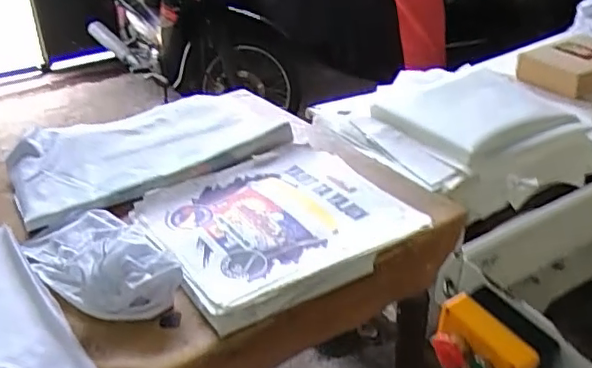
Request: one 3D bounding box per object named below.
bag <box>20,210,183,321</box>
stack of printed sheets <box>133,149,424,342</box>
[{"bbox_3d":[-0.320,0.112,0.963,0.173,0.060,0.318,-24,41,-31],"label":"bag"},{"bbox_3d":[-0.035,0.056,1.052,0.407,0.025,0.386,-19,39,-26],"label":"stack of printed sheets"}]

